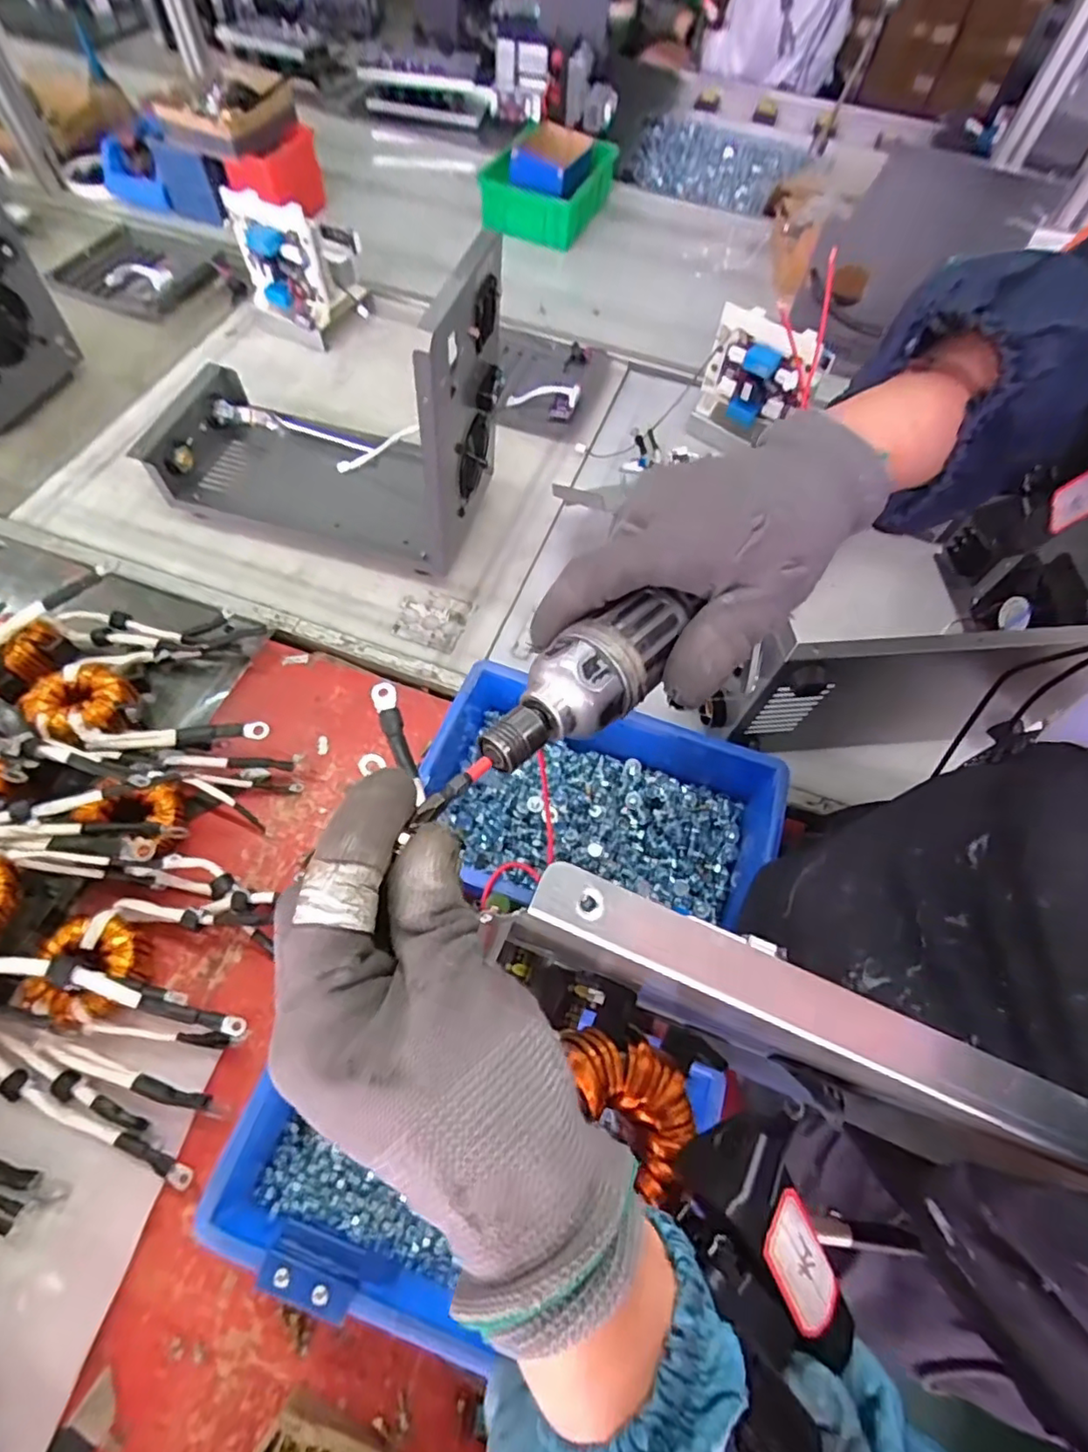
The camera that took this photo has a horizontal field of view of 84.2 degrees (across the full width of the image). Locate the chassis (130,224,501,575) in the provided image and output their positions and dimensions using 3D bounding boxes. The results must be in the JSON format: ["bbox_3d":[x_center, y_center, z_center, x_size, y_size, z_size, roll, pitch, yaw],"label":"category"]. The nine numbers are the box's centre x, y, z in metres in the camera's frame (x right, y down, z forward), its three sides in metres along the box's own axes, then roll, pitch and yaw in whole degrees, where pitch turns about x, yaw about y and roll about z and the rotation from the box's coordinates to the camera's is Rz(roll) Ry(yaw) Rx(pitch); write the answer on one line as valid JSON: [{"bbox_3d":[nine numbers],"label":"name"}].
[{"bbox_3d":[-0.245,-0.351,0.630,0.373,0.276,0.185,16,62,5],"label":"chassis"}]

